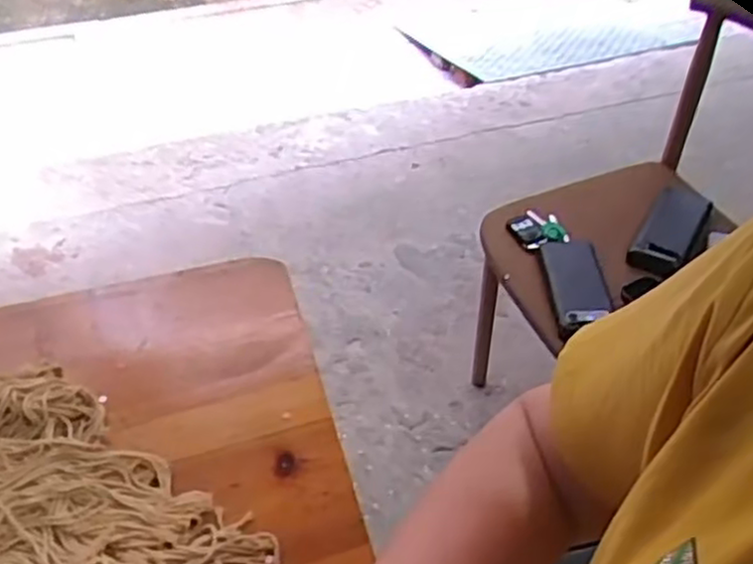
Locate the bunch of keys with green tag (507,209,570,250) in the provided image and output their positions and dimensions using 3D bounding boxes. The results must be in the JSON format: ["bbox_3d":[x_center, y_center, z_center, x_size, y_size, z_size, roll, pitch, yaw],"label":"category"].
[{"bbox_3d":[0.229,-0.073,1.024,0.075,0.010,0.071,0,45,0],"label":"bunch of keys with green tag"}]

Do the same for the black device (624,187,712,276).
[{"bbox_3d":[0.405,-0.073,1.010,0.070,0.016,0.201,27,52,23],"label":"black device"}]

